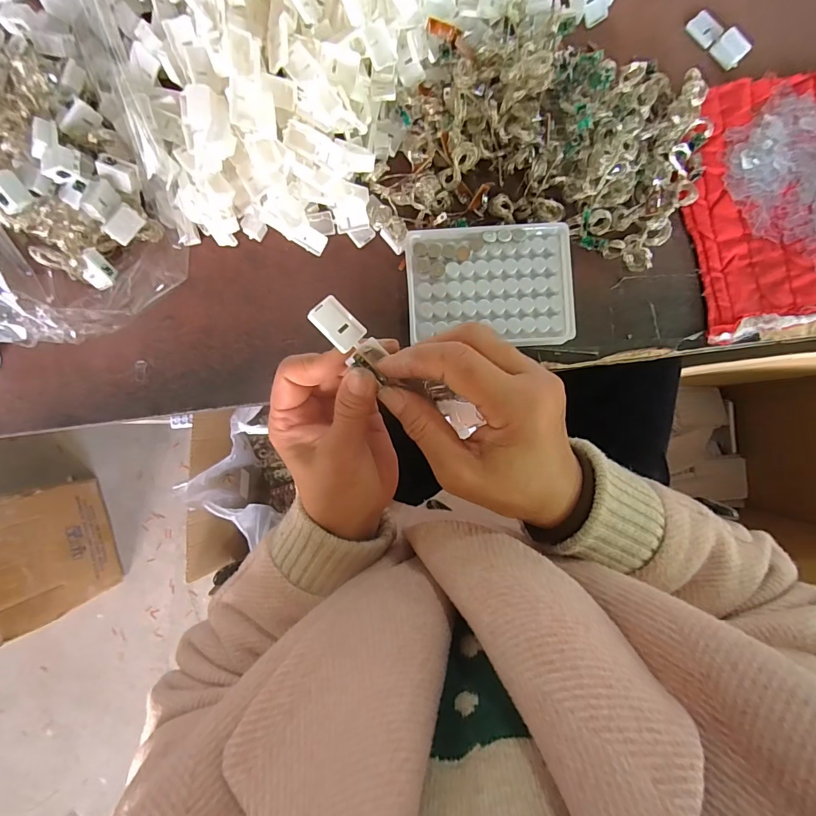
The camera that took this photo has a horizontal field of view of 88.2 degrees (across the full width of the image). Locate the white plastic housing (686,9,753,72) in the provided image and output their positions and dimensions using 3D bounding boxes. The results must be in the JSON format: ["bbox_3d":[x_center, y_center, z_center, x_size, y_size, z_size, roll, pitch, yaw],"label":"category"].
[{"bbox_3d":[0.270,-0.323,0.364,0.023,0.010,0.055,-43,89,-1],"label":"white plastic housing"}]

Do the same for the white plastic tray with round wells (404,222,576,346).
[{"bbox_3d":[0.066,-0.099,0.348,0.130,0.028,0.093,-3,88,0],"label":"white plastic tray with round wells"}]

